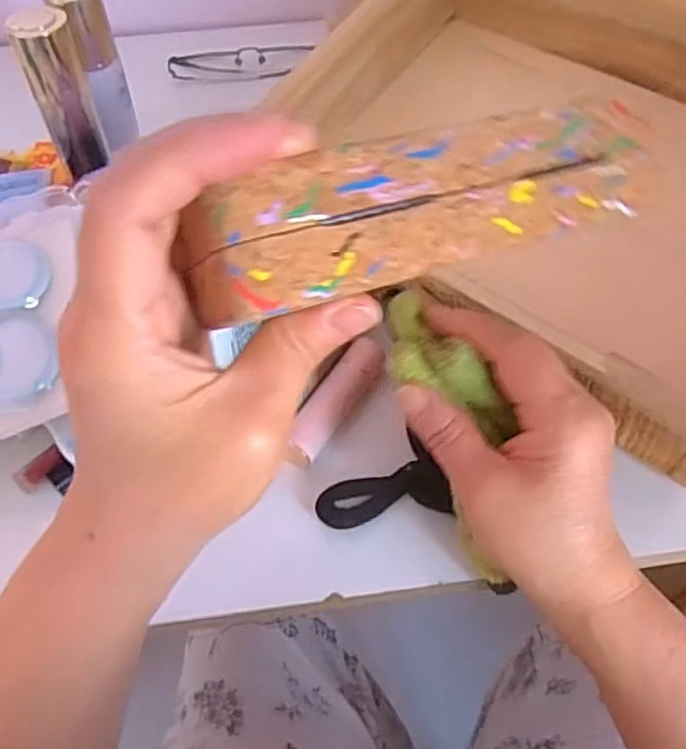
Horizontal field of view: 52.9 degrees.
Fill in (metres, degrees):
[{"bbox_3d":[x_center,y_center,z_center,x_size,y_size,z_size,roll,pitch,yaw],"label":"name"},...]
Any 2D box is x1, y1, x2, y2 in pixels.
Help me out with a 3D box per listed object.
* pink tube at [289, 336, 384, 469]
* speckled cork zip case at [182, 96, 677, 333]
[{"bbox_3d":[-0.005,0.013,0.367,0.019,0.012,0.082,27,59,18],"label":"pink tube"},{"bbox_3d":[0.033,-0.054,0.208,0.164,0.028,0.030,-19,56,-22],"label":"speckled cork zip case"}]

